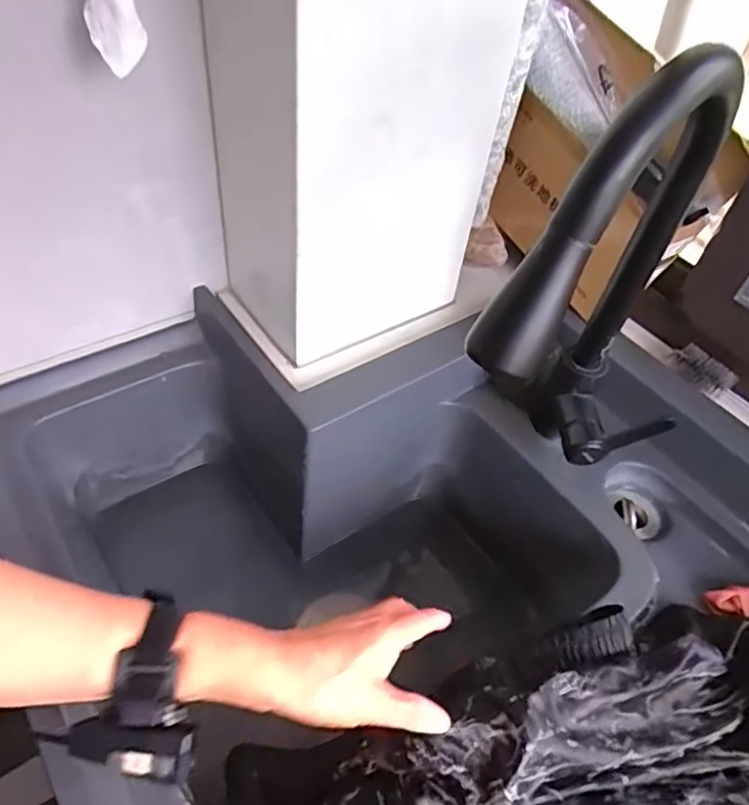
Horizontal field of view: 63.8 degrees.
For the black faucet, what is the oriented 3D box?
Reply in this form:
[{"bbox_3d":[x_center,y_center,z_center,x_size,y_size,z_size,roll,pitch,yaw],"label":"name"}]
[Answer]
[{"bbox_3d":[0.161,-0.050,0.410,0.106,0.315,0.207,33,53,20],"label":"black faucet"}]

